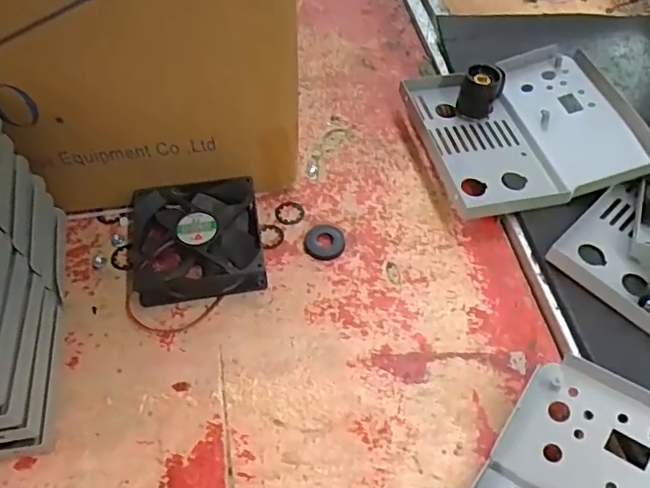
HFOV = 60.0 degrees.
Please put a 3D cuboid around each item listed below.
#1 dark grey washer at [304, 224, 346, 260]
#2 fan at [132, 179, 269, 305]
[{"bbox_3d":[0.000,-0.002,0.431,0.030,0.006,0.030,0,54,-1],"label":"dark grey washer"},{"bbox_3d":[-0.095,-0.004,0.415,0.092,0.026,0.092,-8,54,-7],"label":"fan"}]

